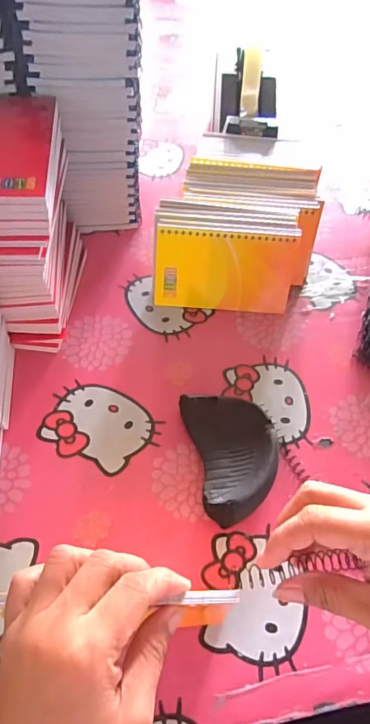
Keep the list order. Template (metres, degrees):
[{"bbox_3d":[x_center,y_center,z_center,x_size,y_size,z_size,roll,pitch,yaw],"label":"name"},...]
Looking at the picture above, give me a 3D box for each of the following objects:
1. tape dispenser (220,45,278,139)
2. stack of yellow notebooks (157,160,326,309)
[{"bbox_3d":[0.076,-0.301,0.506,0.070,0.057,0.128,4,56,-1],"label":"tape dispenser"},{"bbox_3d":[0.052,-0.126,0.453,0.155,0.080,0.128,3,56,-2],"label":"stack of yellow notebooks"}]

